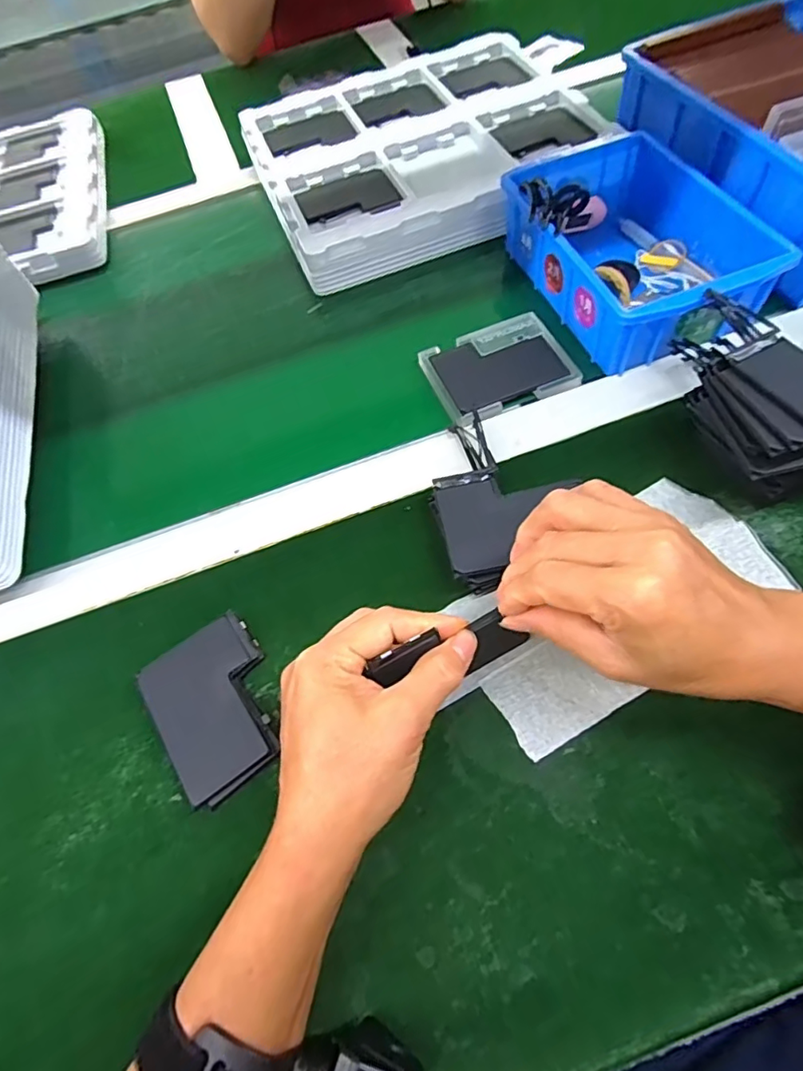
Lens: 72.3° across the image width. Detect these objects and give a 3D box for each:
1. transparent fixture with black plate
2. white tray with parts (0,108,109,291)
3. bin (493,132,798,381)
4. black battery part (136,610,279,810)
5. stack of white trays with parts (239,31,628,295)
[{"bbox_3d":[0.074,-0.131,0.426,0.103,0.012,0.083,-22,60,-6],"label":"transparent fixture with black plate"},{"bbox_3d":[-0.471,-0.368,0.611,0.275,0.030,0.328,-17,60,-3],"label":"white tray with parts"},{"bbox_3d":[0.180,-0.227,0.434,0.135,0.060,0.203,-20,60,-4],"label":"bin"},{"bbox_3d":[-0.104,0.095,0.309,0.064,0.011,0.088,-31,61,-11],"label":"black battery part"},{"bbox_3d":[0.030,-0.396,0.552,0.345,0.036,0.292,-22,60,-5],"label":"stack of white trays with parts"}]

